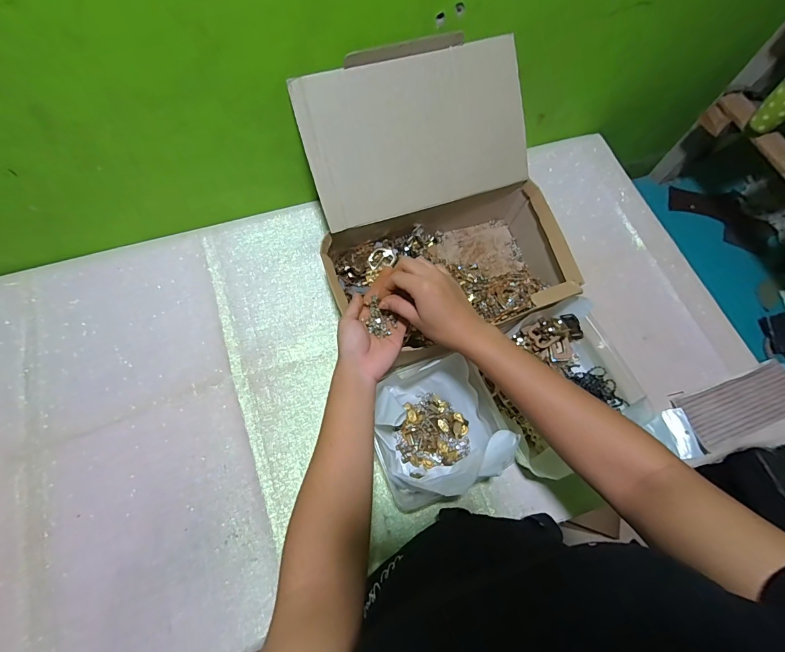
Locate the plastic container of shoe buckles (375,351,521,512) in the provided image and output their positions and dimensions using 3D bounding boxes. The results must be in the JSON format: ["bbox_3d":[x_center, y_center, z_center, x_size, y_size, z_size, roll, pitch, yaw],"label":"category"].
[{"bbox_3d":[0.057,0.133,0.507,0.159,0.087,0.162,-21,71,-10],"label":"plastic container of shoe buckles"}]

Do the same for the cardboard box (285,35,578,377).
[{"bbox_3d":[0.062,-0.159,0.545,0.332,0.222,0.336,-16,70,-9],"label":"cardboard box"}]

